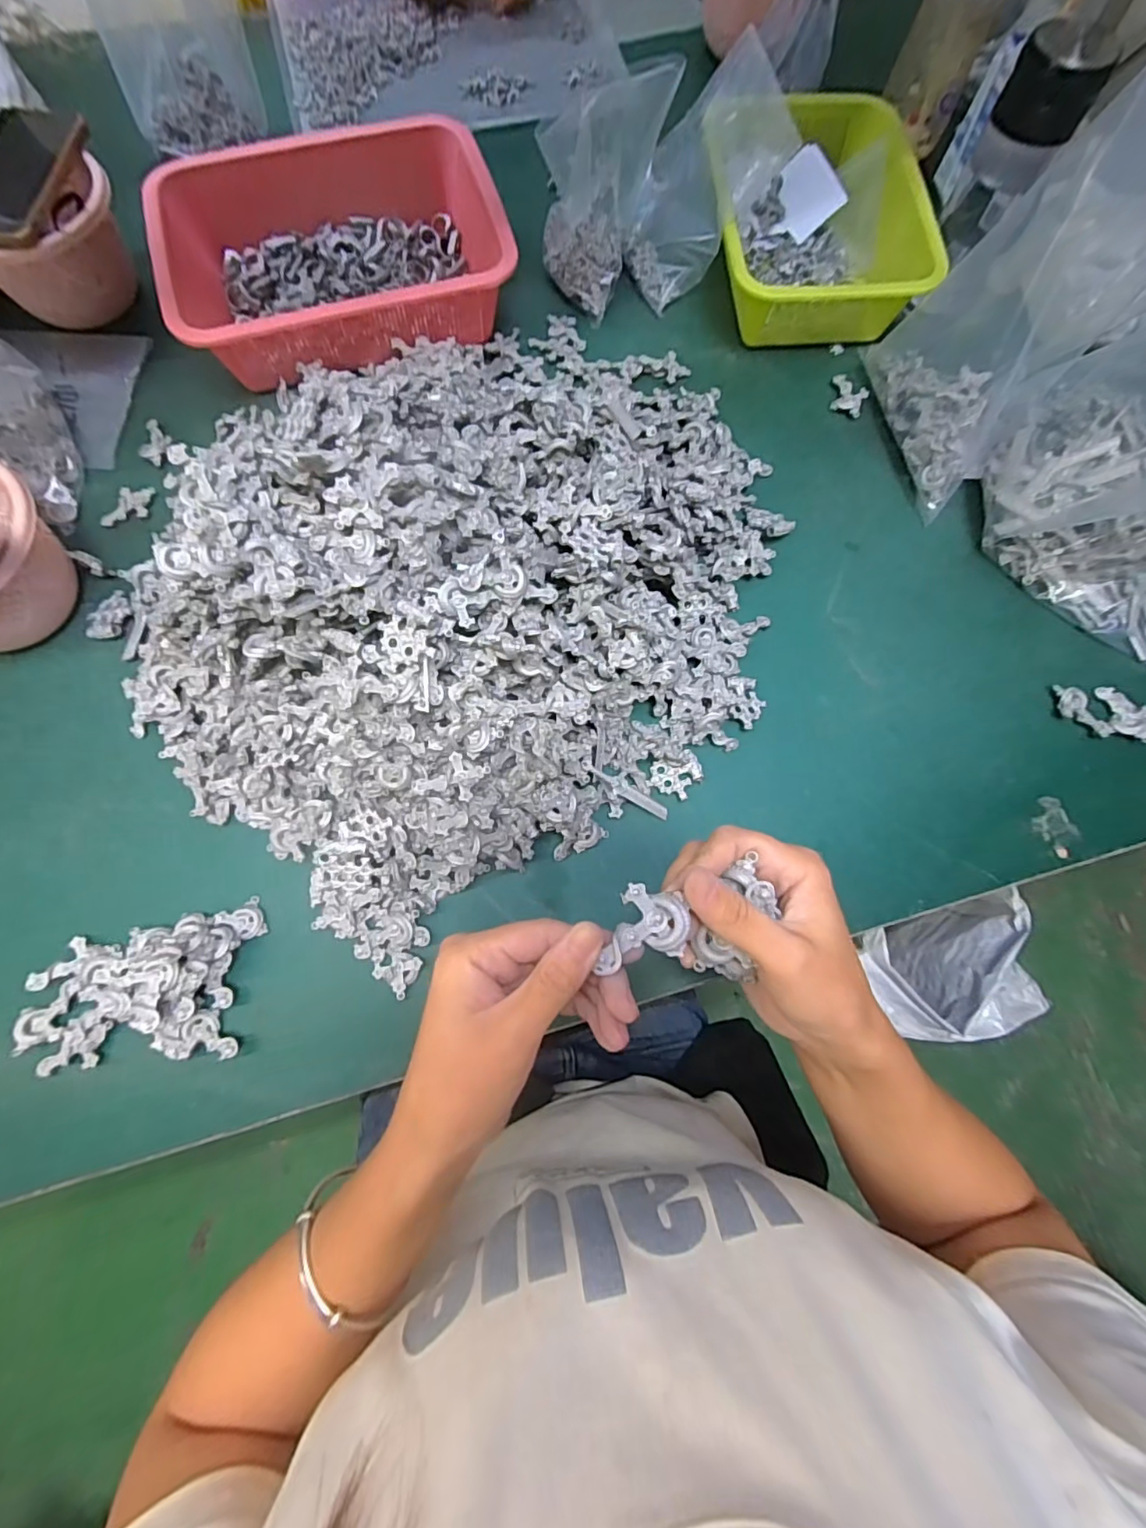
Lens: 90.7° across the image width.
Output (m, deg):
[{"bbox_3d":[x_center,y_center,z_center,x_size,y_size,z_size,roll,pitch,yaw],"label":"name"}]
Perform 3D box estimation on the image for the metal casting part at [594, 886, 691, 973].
[{"bbox_3d":[0.031,0.070,0.234,0.032,0.007,0.036,14,75,4],"label":"metal casting part"}]

